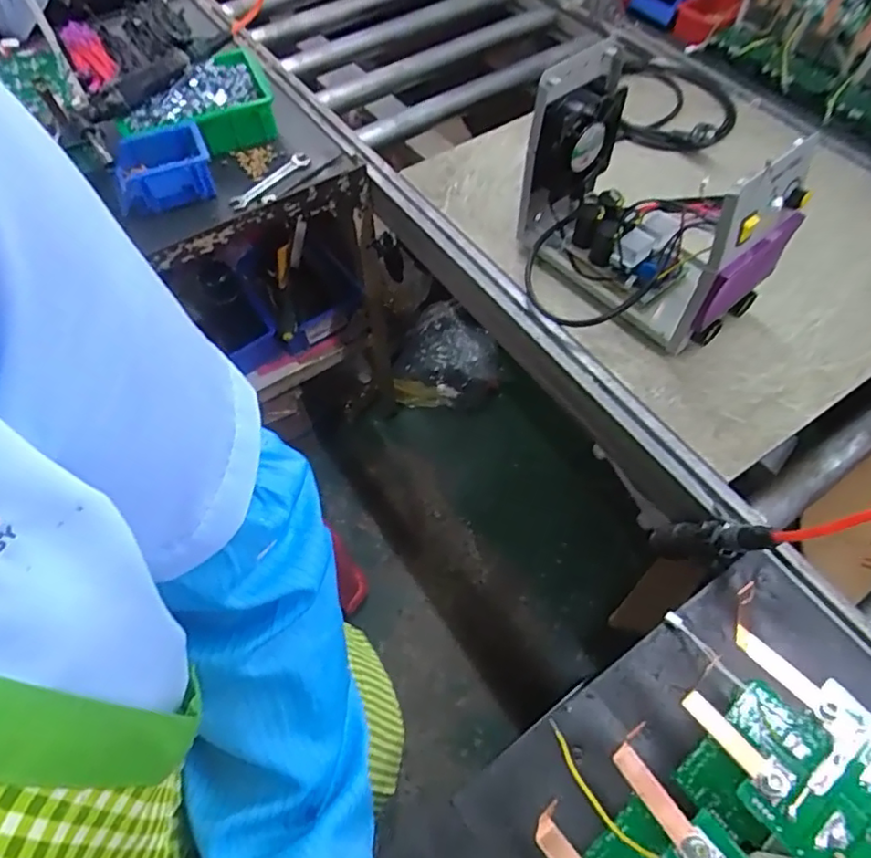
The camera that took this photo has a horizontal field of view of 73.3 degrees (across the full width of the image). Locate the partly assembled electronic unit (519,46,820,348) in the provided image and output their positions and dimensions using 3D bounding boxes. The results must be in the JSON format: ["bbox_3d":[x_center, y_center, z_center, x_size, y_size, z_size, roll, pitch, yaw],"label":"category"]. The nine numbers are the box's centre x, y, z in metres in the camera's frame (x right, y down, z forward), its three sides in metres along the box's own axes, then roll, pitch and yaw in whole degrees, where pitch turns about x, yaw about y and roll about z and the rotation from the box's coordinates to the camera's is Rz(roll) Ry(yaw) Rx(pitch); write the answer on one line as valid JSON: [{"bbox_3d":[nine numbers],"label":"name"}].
[{"bbox_3d":[0.250,-0.265,0.727,0.194,0.240,0.321,-30,63,-16],"label":"partly assembled electronic unit"}]

